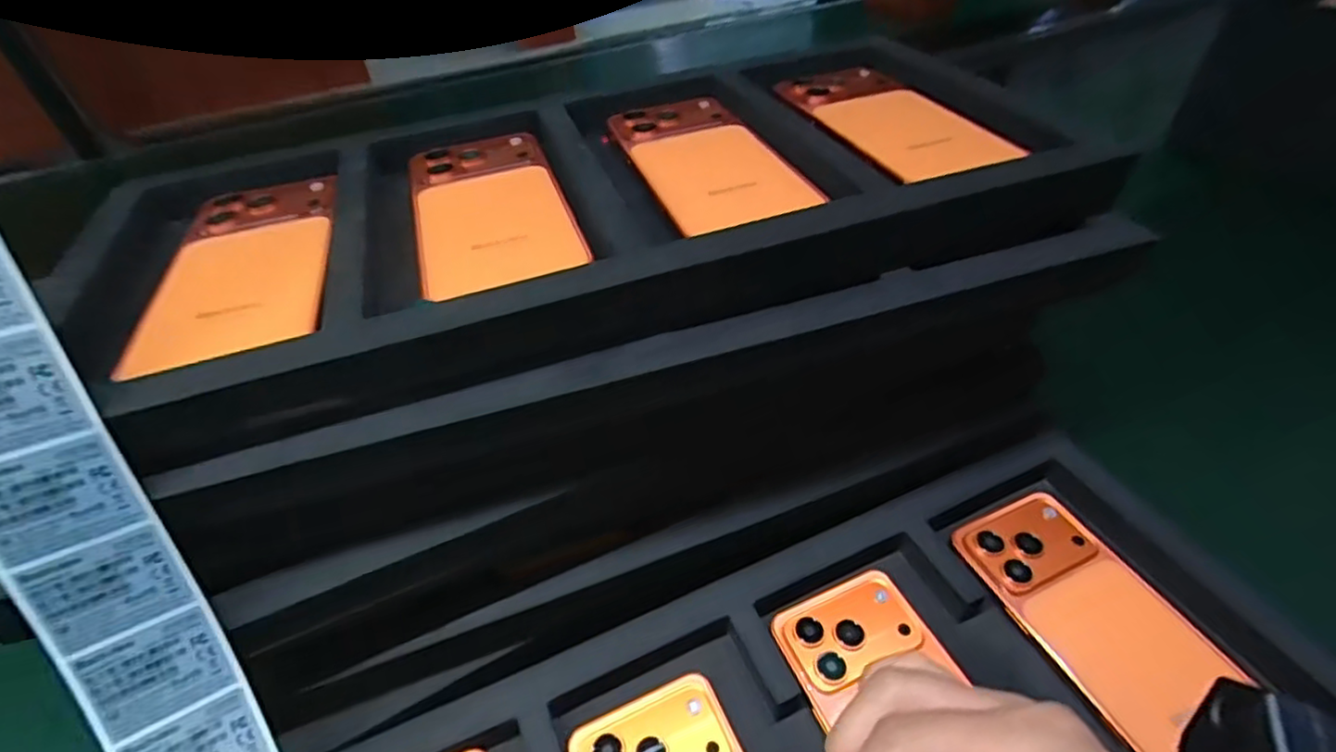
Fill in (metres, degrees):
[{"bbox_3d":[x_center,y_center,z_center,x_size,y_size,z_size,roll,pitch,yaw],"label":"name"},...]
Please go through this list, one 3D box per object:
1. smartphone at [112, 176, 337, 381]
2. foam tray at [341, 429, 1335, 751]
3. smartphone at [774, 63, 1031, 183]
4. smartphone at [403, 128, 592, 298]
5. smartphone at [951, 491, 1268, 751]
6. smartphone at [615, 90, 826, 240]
[{"bbox_3d":[-0.199,-0.054,0.296,0.076,0.010,0.151,-16,44,-11],"label":"smartphone"},{"bbox_3d":[0.073,0.179,0.283,0.475,0.043,0.221,-19,44,-13],"label":"foam tray"},{"bbox_3d":[0.128,-0.152,0.368,0.074,0.011,0.161,-16,44,-11],"label":"smartphone"},{"bbox_3d":[-0.090,-0.087,0.319,0.074,0.008,0.148,-16,44,-11],"label":"smartphone"},{"bbox_3d":[0.233,0.129,0.333,0.082,0.013,0.150,-19,44,-14],"label":"smartphone"},{"bbox_3d":[0.020,-0.120,0.342,0.074,0.009,0.146,-16,44,-10],"label":"smartphone"}]

